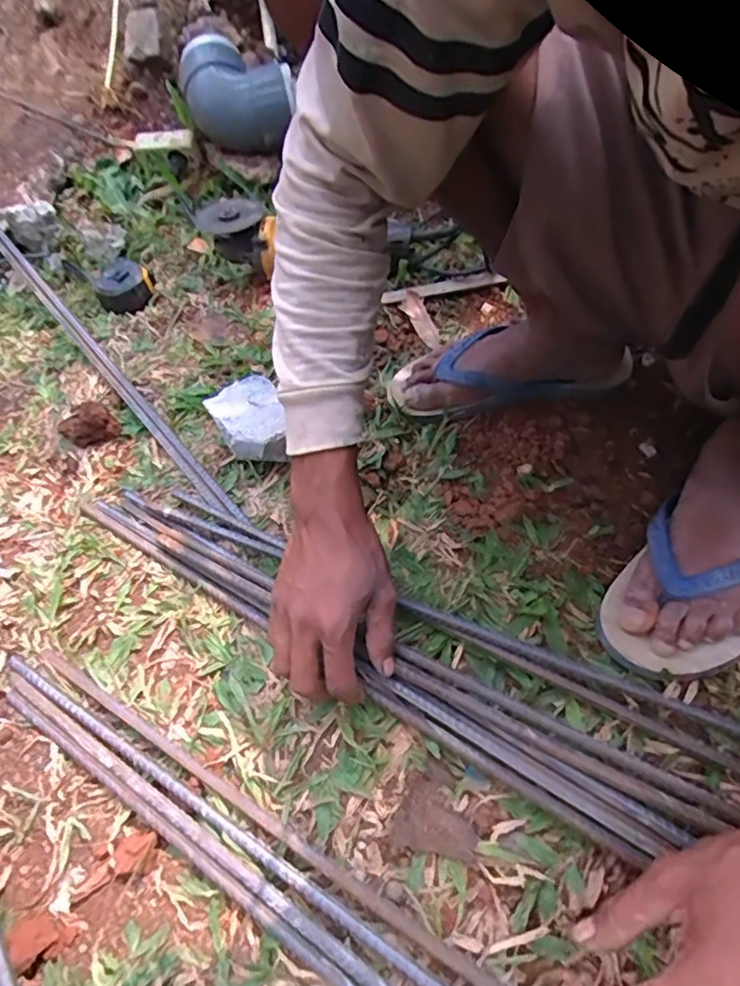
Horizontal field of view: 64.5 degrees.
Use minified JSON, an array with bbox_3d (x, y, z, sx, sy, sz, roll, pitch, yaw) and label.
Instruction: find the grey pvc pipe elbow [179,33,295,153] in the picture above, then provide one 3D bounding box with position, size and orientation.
[{"bbox_3d":[-0.227,-0.683,1.031,0.182,0.146,0.102,36,64,27],"label":"grey pvc pipe elbow"}]

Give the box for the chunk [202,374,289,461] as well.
[{"bbox_3d":[-0.123,-0.075,0.628,0.076,0.054,0.093,-30,53,-18],"label":"chunk"}]

